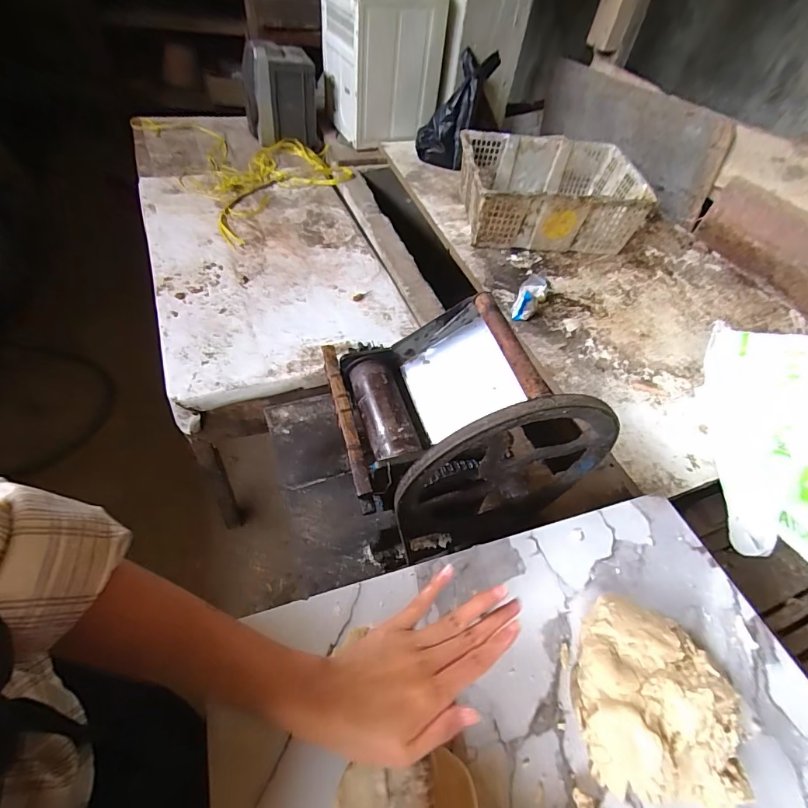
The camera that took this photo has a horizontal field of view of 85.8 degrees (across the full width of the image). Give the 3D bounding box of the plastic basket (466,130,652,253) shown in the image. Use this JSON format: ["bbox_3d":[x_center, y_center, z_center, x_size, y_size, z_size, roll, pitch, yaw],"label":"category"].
[{"bbox_3d":[0.396,-0.585,1.234,0.470,0.181,0.333,1,52,-6],"label":"plastic basket"}]

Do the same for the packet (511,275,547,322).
[{"bbox_3d":[0.290,-0.247,1.006,0.059,0.074,0.127,23,48,14],"label":"packet"}]

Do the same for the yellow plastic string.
[{"bbox_3d":[-0.469,-0.778,1.403,0.510,0.056,0.786,-27,60,-25],"label":"yellow plastic string"}]

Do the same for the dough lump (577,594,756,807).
[{"bbox_3d":[0.191,0.221,0.337,0.106,0.071,0.133,9,49,1],"label":"dough lump"}]

